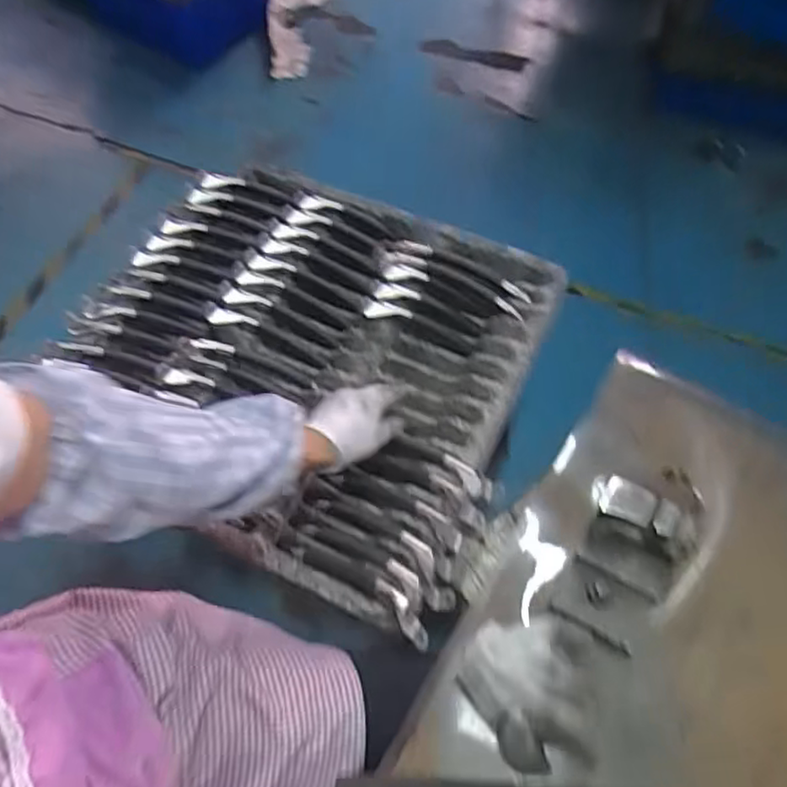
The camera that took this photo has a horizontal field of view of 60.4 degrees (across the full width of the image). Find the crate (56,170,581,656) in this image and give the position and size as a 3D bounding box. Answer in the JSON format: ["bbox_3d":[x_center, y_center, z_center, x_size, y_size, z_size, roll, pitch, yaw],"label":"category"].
[{"bbox_3d":[-0.114,-0.055,0.899,0.580,0.075,0.525,22,64,16],"label":"crate"}]

